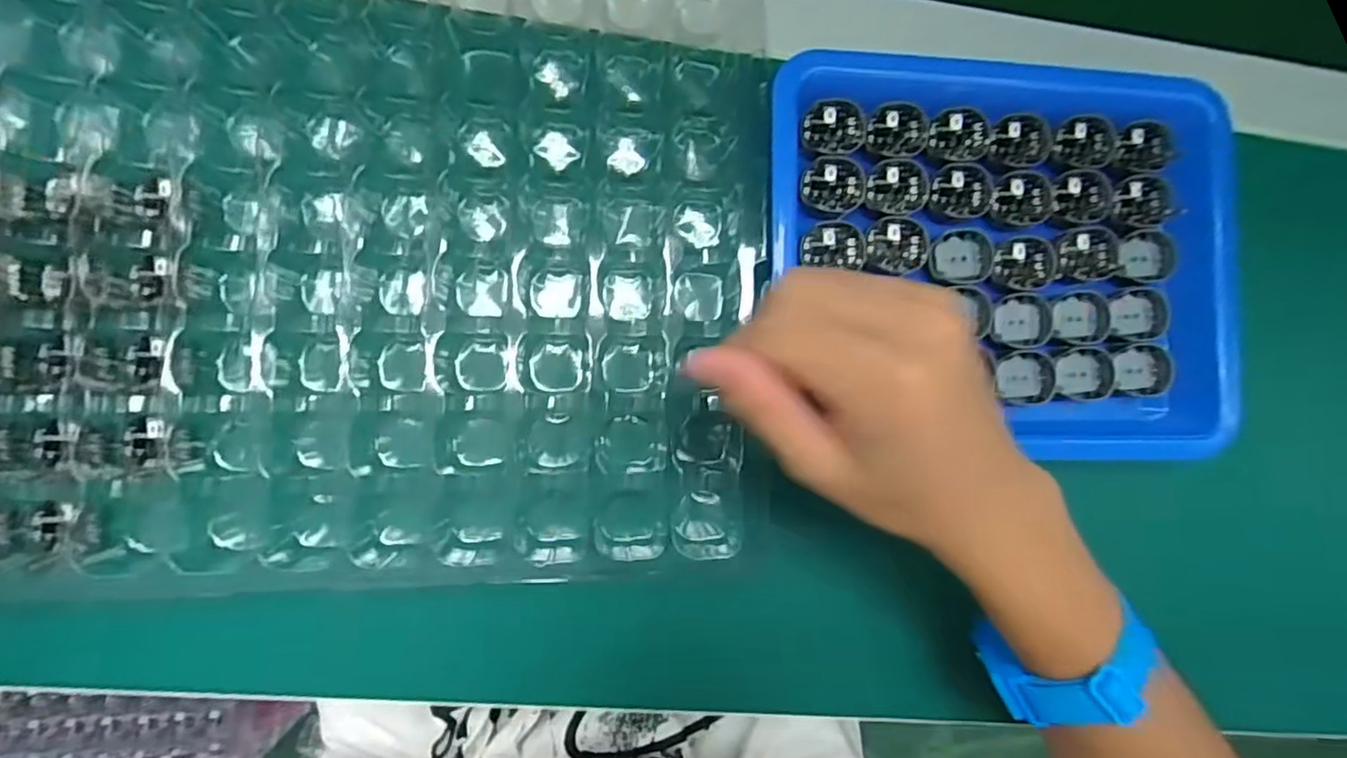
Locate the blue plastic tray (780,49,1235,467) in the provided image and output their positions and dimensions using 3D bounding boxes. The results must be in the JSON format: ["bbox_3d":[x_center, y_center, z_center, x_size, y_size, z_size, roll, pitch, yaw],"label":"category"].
[{"bbox_3d":[0.146,-0.054,0.298,0.214,0.039,0.178,0,85,-7],"label":"blue plastic tray"}]

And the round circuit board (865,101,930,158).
[{"bbox_3d":[0.101,-0.112,0.292,0.029,0.004,0.024,-5,85,-7],"label":"round circuit board"}]

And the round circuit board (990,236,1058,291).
[{"bbox_3d":[0.160,-0.053,0.295,0.031,0.004,0.025,-8,86,-7],"label":"round circuit board"}]

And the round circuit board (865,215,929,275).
[{"bbox_3d":[0.100,-0.061,0.290,0.028,0.004,0.025,6,84,-6],"label":"round circuit board"}]

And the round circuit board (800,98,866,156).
[{"bbox_3d":[0.071,-0.112,0.289,0.029,0.005,0.023,-6,85,-7],"label":"round circuit board"}]

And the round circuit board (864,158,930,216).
[{"bbox_3d":[0.101,-0.086,0.291,0.030,0.004,0.025,-3,85,-7],"label":"round circuit board"}]

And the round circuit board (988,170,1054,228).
[{"bbox_3d":[0.159,-0.083,0.296,0.029,0.004,0.025,-8,86,-7],"label":"round circuit board"}]

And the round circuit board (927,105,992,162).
[{"bbox_3d":[0.130,-0.111,0.294,0.029,0.005,0.024,-2,85,-7],"label":"round circuit board"}]

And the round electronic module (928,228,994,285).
[{"bbox_3d":[0.131,-0.056,0.295,0.028,0.005,0.024,-1,85,-7],"label":"round electronic module"}]

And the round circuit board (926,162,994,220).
[{"bbox_3d":[0.131,-0.086,0.293,0.030,0.004,0.025,-5,85,-7],"label":"round circuit board"}]

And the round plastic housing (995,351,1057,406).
[{"bbox_3d":[0.160,0.000,0.295,0.025,0.008,0.024,1,85,-6],"label":"round plastic housing"}]

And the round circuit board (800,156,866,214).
[{"bbox_3d":[0.071,-0.086,0.288,0.028,0.006,0.024,4,84,-6],"label":"round circuit board"}]

